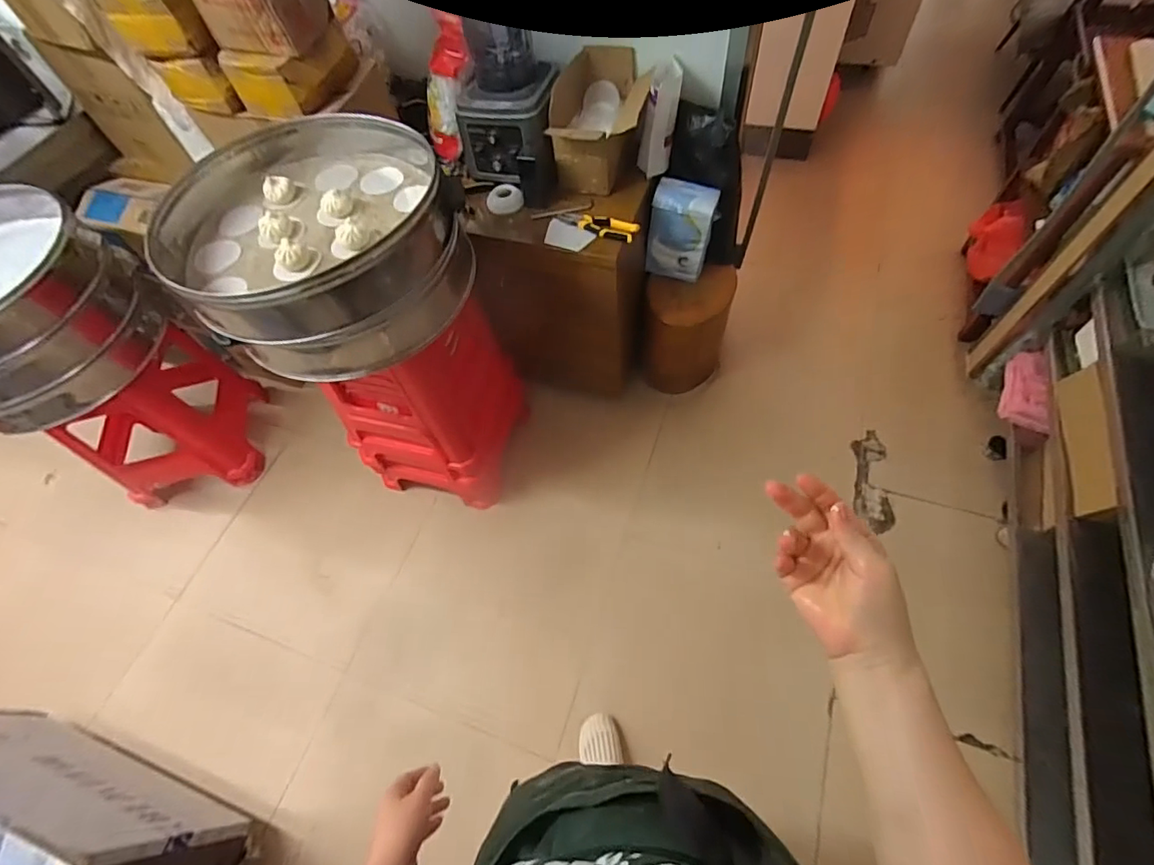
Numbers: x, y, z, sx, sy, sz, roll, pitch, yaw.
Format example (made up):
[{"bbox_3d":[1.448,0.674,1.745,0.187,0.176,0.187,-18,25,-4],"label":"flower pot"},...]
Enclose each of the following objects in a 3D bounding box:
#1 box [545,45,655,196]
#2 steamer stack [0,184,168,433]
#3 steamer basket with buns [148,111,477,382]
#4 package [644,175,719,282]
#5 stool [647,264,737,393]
[{"bbox_3d":[0.044,-0.733,1.241,0.245,0.201,0.241,7,61,10],"label":"box"},{"bbox_3d":[-1.321,-0.279,1.217,0.419,0.313,0.489,30,67,21],"label":"steamer stack"},{"bbox_3d":[-0.512,-0.399,1.024,0.486,0.242,0.524,-31,62,-12],"label":"steamer basket with buns"},{"bbox_3d":[0.279,-0.540,1.398,0.164,0.253,0.083,15,62,14],"label":"package"},{"bbox_3d":[0.342,-0.301,1.621,0.254,0.352,0.216,0,60,6],"label":"stool"}]

